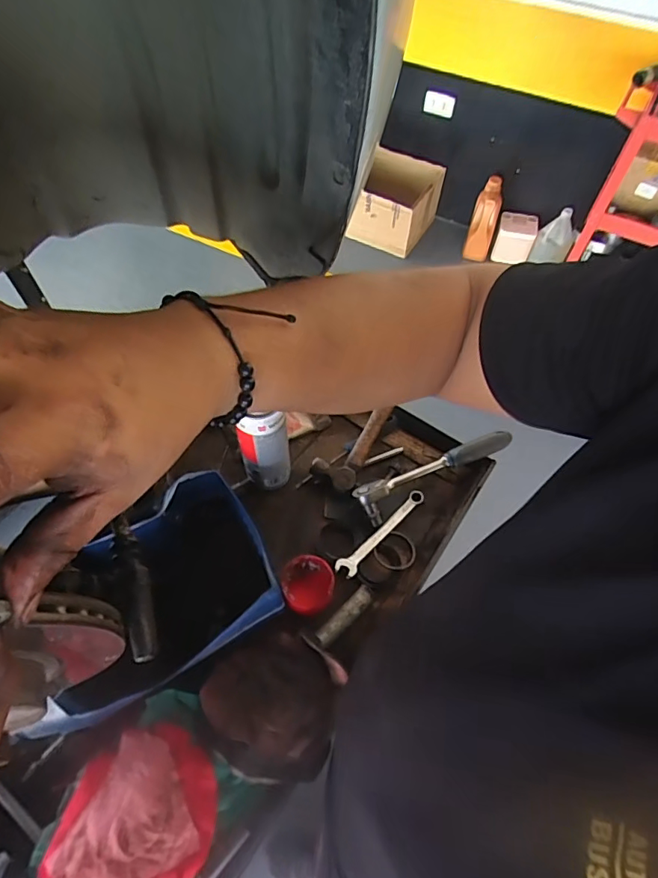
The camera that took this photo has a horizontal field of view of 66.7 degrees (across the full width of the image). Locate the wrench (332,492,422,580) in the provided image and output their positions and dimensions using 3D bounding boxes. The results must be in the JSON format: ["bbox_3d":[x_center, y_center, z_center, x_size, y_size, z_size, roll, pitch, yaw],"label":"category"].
[{"bbox_3d":[0.078,0.129,0.700,0.172,0.014,0.028,-39,67,-23],"label":"wrench"}]

